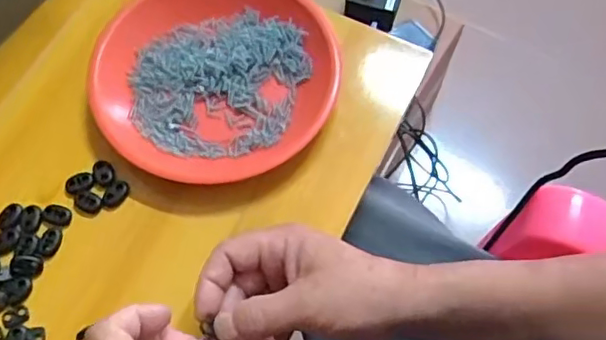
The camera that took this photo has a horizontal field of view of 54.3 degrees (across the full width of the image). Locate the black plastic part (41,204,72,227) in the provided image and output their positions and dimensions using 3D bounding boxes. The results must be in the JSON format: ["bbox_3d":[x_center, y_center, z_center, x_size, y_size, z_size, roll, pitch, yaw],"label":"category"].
[{"bbox_3d":[-0.185,0.034,0.442,0.021,0.004,0.015,11,67,6],"label":"black plastic part"}]

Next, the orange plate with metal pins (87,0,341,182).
[{"bbox_3d":[-0.067,-0.078,0.474,0.182,0.034,0.182,0,66,1],"label":"orange plate with metal pins"}]

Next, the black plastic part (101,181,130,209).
[{"bbox_3d":[-0.143,0.018,0.450,0.014,0.004,0.024,28,70,13],"label":"black plastic part"}]

